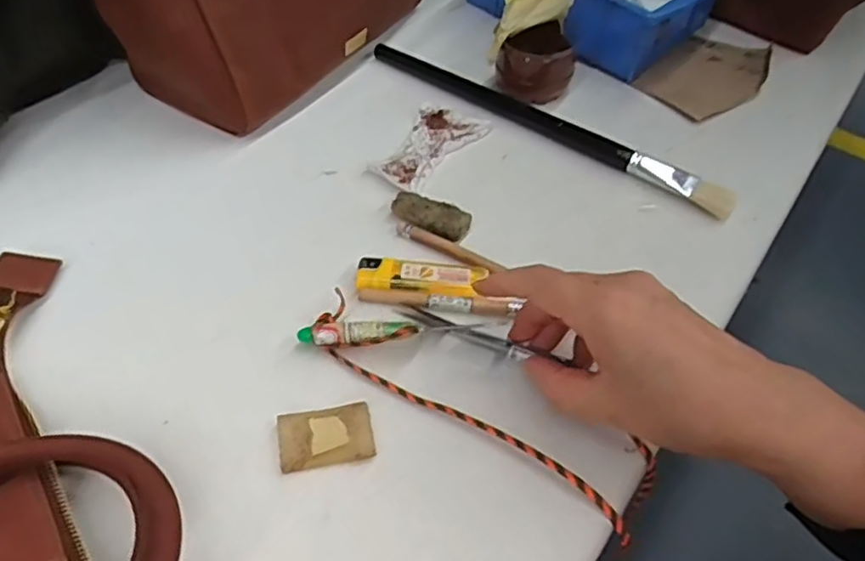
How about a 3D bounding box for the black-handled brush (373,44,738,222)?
[{"bbox_3d":[0.080,-0.124,0.498,0.304,0.012,0.022,32,57,20],"label":"black-handled brush"}]

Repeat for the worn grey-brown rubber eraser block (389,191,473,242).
[{"bbox_3d":[-0.001,-0.044,0.433,0.053,0.008,0.024,27,55,17],"label":"worn grey-brown rubber eraser block"}]

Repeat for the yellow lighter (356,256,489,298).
[{"bbox_3d":[-0.007,-0.002,0.397,0.075,0.007,0.025,6,52,1],"label":"yellow lighter"}]

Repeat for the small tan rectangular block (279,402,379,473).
[{"bbox_3d":[-0.054,0.079,0.336,0.047,0.004,0.030,-8,53,-9],"label":"small tan rectangular block"}]

